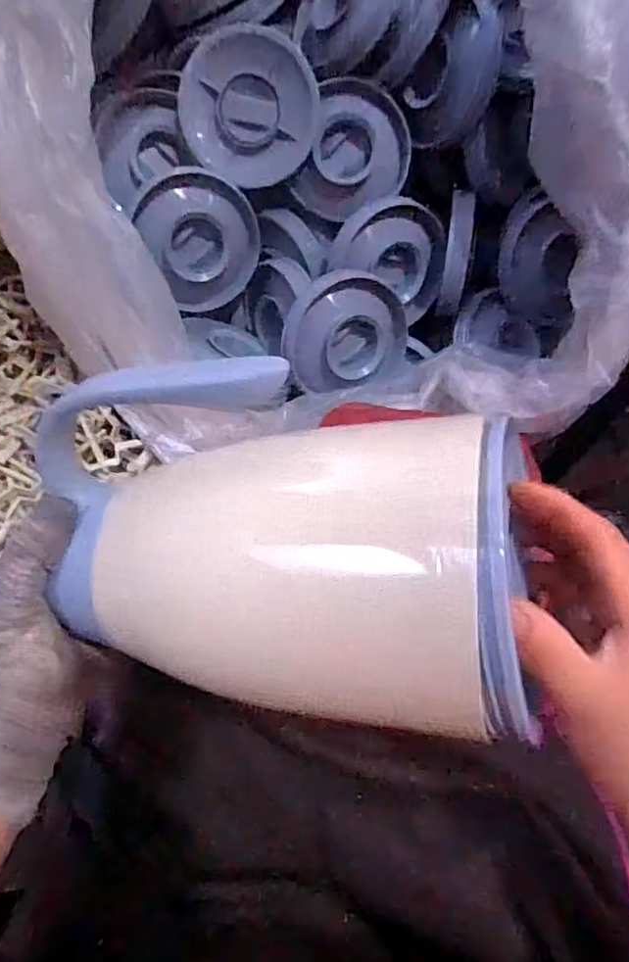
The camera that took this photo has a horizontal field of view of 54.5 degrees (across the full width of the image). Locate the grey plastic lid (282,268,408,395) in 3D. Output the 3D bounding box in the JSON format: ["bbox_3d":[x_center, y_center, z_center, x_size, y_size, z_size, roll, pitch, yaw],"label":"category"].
[{"bbox_3d":[0.036,-0.158,0.641,0.139,0.029,0.115,-15,101,-19],"label":"grey plastic lid"}]

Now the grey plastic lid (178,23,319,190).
[{"bbox_3d":[-0.064,-0.372,0.608,0.133,0.016,0.133,-3,110,-9],"label":"grey plastic lid"}]

